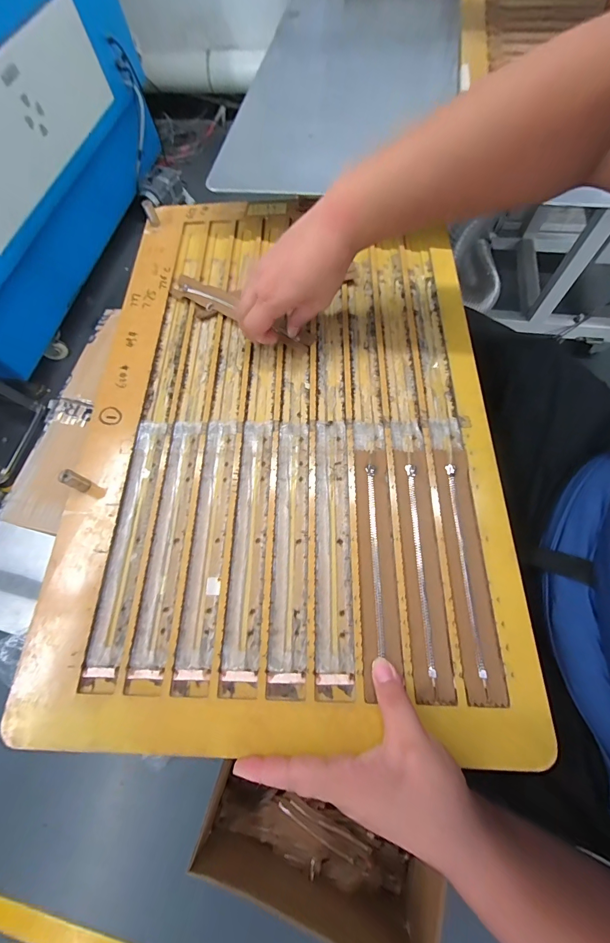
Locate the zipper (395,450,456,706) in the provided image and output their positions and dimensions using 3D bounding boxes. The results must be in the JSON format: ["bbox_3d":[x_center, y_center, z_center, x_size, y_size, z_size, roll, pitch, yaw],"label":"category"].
[{"bbox_3d":[0.111,0.084,0.320,0.033,0.006,0.224,1,68,3],"label":"zipper"}]

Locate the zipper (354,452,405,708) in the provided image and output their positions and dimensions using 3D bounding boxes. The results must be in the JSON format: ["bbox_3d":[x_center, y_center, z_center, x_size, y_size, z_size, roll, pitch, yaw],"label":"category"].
[{"bbox_3d":[0.071,0.080,0.324,0.032,0.009,0.220,1,67,3],"label":"zipper"}]

